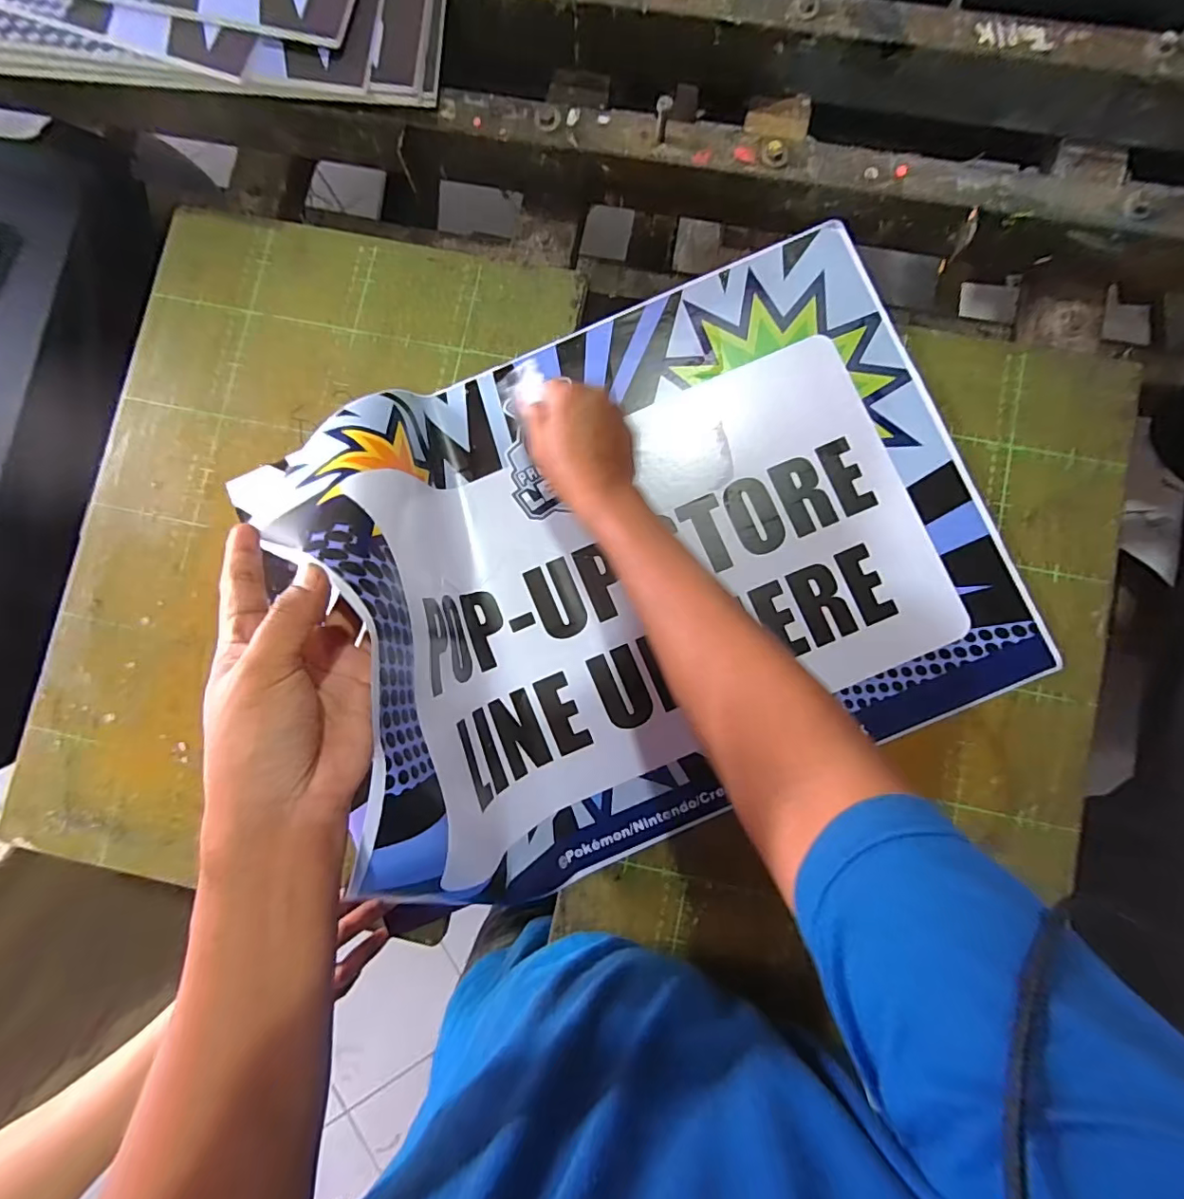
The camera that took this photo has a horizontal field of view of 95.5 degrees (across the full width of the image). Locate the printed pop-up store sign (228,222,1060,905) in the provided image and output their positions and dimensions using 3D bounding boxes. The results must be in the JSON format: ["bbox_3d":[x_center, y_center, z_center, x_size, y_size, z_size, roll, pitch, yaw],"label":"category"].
[{"bbox_3d":[0.071,-0.048,0.371,0.485,0.181,0.414,-25,85,0],"label":"printed pop-up store sign"}]

